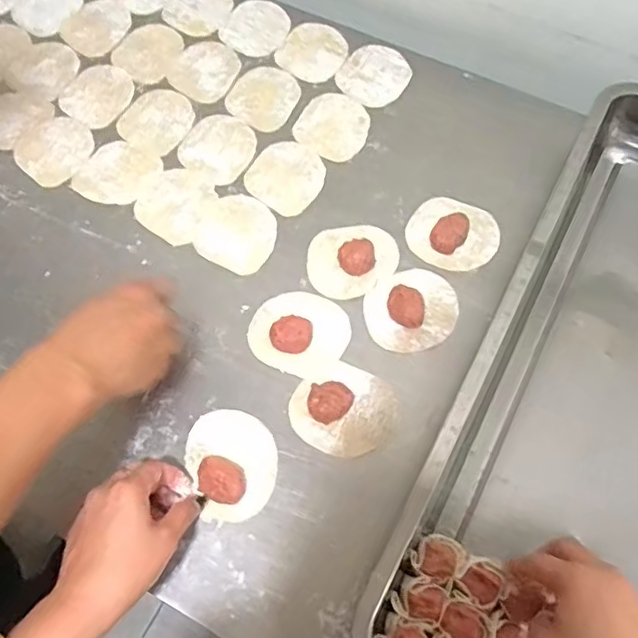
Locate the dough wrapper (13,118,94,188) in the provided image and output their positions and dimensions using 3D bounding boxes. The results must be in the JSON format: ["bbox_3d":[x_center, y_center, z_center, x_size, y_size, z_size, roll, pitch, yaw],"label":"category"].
[{"bbox_3d":[-0.274,-0.176,0.643,0.079,0.005,0.080,0,65,0],"label":"dough wrapper"}]

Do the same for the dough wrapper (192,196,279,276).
[{"bbox_3d":[-0.077,-0.084,0.594,0.075,0.004,0.078,0,65,0],"label":"dough wrapper"}]

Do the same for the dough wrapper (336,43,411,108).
[{"bbox_3d":[0.063,-0.272,0.686,0.073,0.006,0.085,33,69,15],"label":"dough wrapper"}]

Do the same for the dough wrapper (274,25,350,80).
[{"bbox_3d":[-0.004,-0.307,0.709,0.073,0.011,0.094,23,67,11],"label":"dough wrapper"}]

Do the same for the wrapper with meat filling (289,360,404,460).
[{"bbox_3d":[0.023,0.073,0.510,0.084,0.022,0.075,-27,68,-12],"label":"wrapper with meat filling"}]

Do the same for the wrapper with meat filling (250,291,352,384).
[{"bbox_3d":[-0.017,0.007,0.540,0.084,0.023,0.078,0,65,0],"label":"wrapper with meat filling"}]

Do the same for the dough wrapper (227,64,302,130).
[{"bbox_3d":[-0.059,-0.242,0.672,0.072,0.004,0.086,25,67,11],"label":"dough wrapper"}]

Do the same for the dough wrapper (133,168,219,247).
[{"bbox_3d":[-0.140,-0.114,0.611,0.072,0.004,0.078,0,65,0],"label":"dough wrapper"}]

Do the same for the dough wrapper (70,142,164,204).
[{"bbox_3d":[-0.203,-0.148,0.629,0.071,0.005,0.079,26,68,12],"label":"dough wrapper"}]

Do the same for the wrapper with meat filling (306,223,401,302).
[{"bbox_3d":[0.032,-0.055,0.574,0.082,0.015,0.072,-6,65,-3],"label":"wrapper with meat filling"}]

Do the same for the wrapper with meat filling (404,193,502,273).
[{"bbox_3d":[0.129,-0.085,0.588,0.083,0.016,0.077,0,65,0],"label":"wrapper with meat filling"}]

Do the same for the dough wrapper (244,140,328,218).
[{"bbox_3d":[-0.032,-0.144,0.626,0.077,0.004,0.077,39,72,16],"label":"dough wrapper"}]

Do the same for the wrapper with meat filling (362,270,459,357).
[{"bbox_3d":[0.084,-0.011,0.551,0.083,0.018,0.073,-29,68,-13],"label":"wrapper with meat filling"}]

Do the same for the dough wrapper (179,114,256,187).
[{"bbox_3d":[-0.103,-0.178,0.640,0.073,0.004,0.077,33,69,14],"label":"dough wrapper"}]

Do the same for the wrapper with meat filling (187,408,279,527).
[{"bbox_3d":[-0.068,0.110,0.489,0.068,0.023,0.087,-19,66,-8],"label":"wrapper with meat filling"}]

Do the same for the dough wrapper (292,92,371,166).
[{"bbox_3d":[0.016,-0.204,0.652,0.073,0.004,0.085,23,67,10],"label":"dough wrapper"}]

